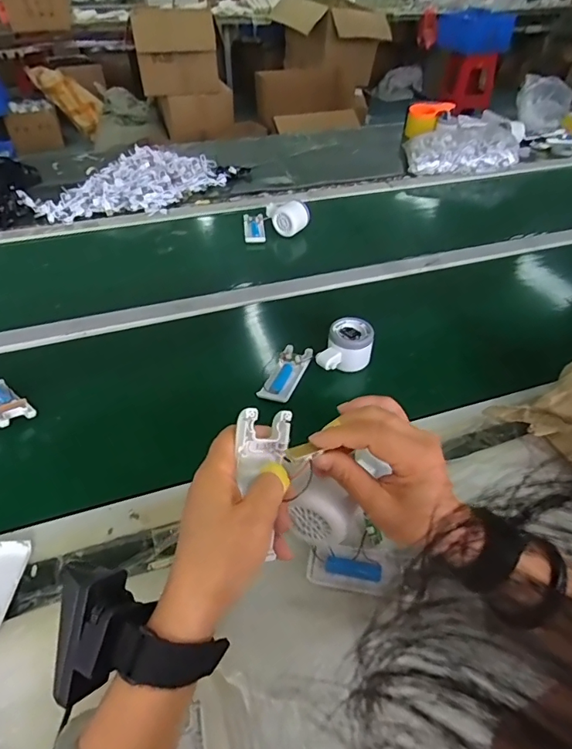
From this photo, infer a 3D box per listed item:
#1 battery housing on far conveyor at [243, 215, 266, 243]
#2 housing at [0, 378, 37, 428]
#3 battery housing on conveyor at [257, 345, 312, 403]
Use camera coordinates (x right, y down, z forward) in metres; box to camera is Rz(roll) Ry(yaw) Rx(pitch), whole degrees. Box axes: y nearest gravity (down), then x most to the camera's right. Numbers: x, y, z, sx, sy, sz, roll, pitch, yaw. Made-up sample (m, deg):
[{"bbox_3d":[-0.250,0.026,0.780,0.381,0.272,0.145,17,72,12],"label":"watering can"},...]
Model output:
[{"bbox_3d":[-0.063,-0.294,0.920,0.040,0.010,0.097,-3,45,-4],"label":"battery housing on far conveyor"},{"bbox_3d":[-0.349,0.035,0.568,0.102,0.025,0.041,22,47,37],"label":"housing"},{"bbox_3d":[0.001,-0.001,0.611,0.040,0.011,0.102,17,47,15],"label":"battery housing on conveyor"}]

